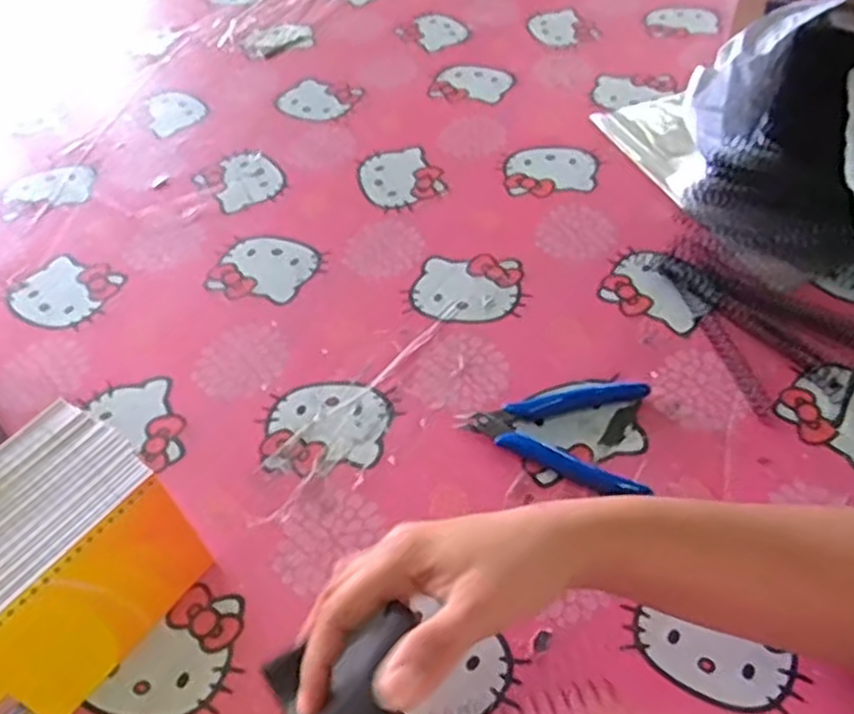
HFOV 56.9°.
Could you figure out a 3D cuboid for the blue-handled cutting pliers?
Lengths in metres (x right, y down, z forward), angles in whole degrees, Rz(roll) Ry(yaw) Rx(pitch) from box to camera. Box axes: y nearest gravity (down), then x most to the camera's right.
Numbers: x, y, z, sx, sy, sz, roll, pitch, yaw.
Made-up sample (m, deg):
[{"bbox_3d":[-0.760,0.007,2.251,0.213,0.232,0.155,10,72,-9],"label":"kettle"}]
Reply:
[{"bbox_3d":[0.081,0.047,0.494,0.112,0.013,0.080,3,48,6],"label":"blue-handled cutting pliers"}]

